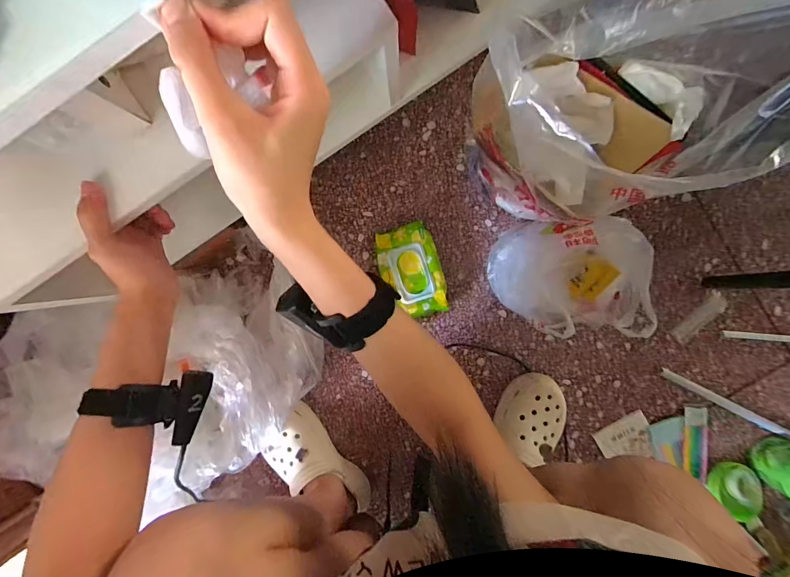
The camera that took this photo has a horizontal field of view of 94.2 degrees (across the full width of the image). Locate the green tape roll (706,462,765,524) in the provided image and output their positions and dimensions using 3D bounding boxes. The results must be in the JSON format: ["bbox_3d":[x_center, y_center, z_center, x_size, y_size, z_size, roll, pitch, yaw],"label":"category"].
[{"bbox_3d":[0.666,0.390,0.712,0.086,0.038,0.093,0,94,1],"label":"green tape roll"}]

